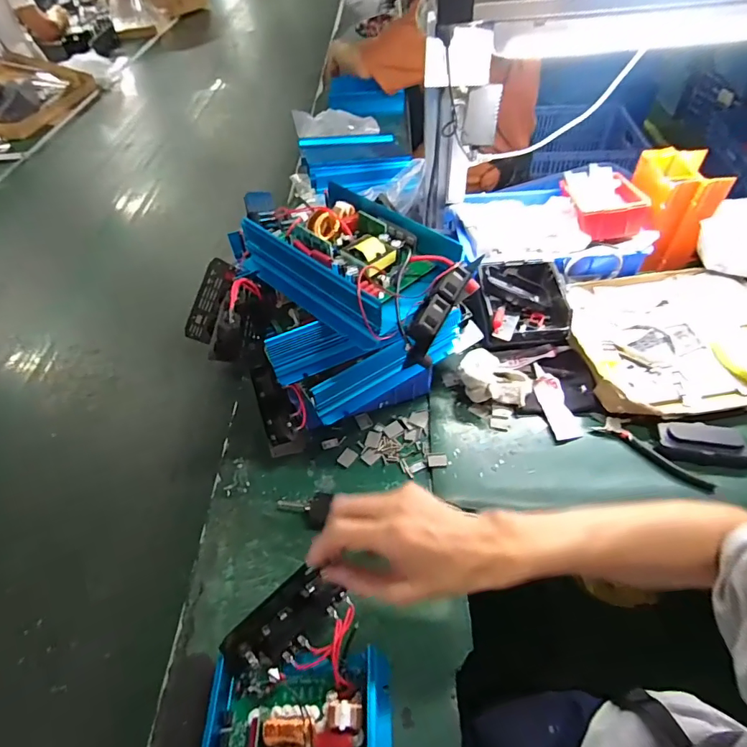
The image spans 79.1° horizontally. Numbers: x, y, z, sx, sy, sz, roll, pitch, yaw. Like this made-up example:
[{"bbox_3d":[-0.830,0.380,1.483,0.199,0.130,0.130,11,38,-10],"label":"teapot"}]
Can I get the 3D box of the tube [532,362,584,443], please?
[{"bbox_3d":[0.253,0.034,0.639,0.036,0.023,0.128,-10,50,-4],"label":"tube"}]

